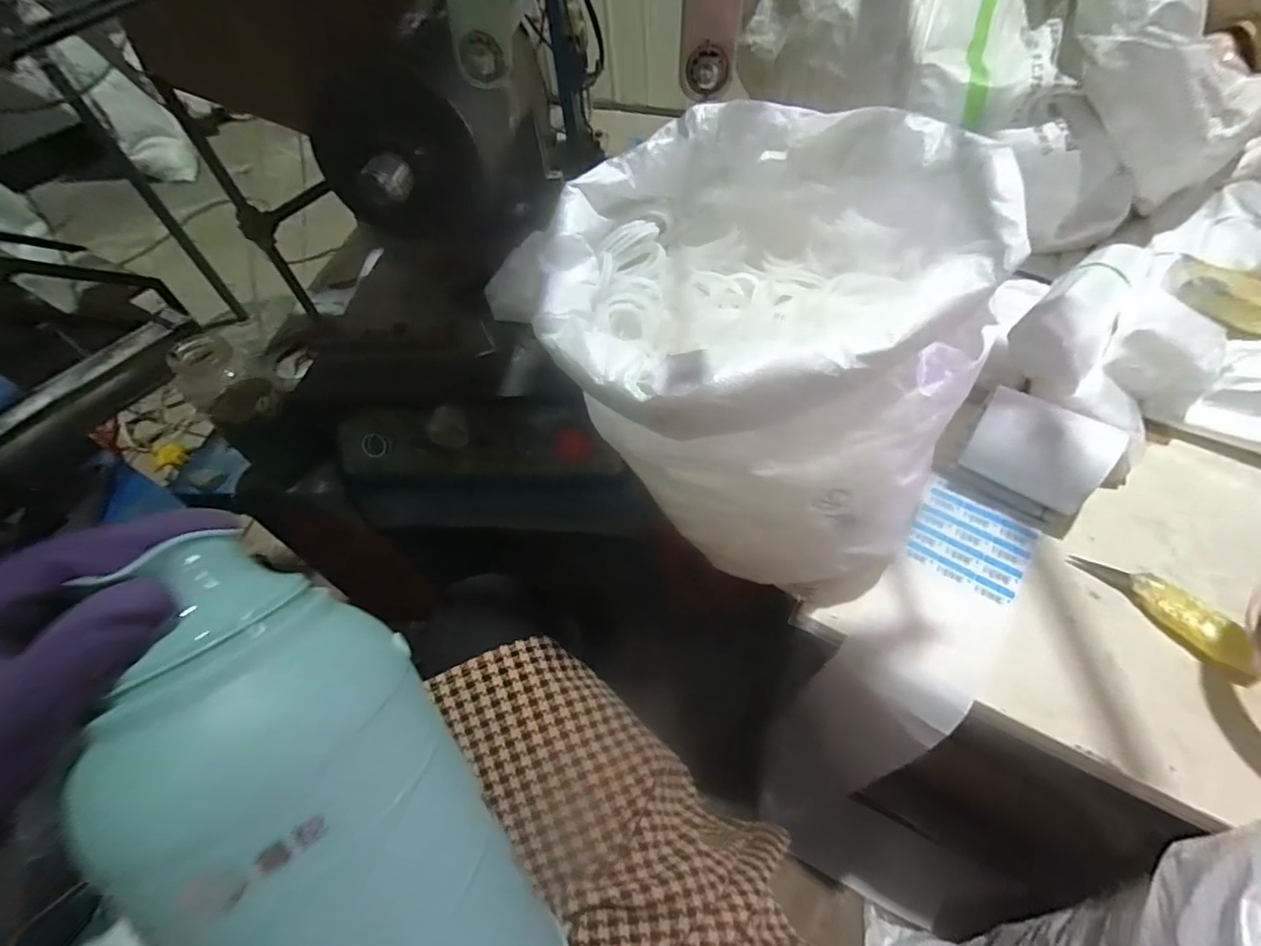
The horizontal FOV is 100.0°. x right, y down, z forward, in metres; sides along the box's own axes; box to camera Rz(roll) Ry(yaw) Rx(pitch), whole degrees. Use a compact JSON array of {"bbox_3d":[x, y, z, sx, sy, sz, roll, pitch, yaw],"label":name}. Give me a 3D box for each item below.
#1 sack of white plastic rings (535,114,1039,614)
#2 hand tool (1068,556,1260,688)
[{"bbox_3d":[0.116,-0.116,0.508,0.351,0.287,0.328,21,57,20],"label":"sack of white plastic rings"},{"bbox_3d":[0.491,0.122,0.480,0.036,0.035,0.144,-25,54,-14],"label":"hand tool"}]

